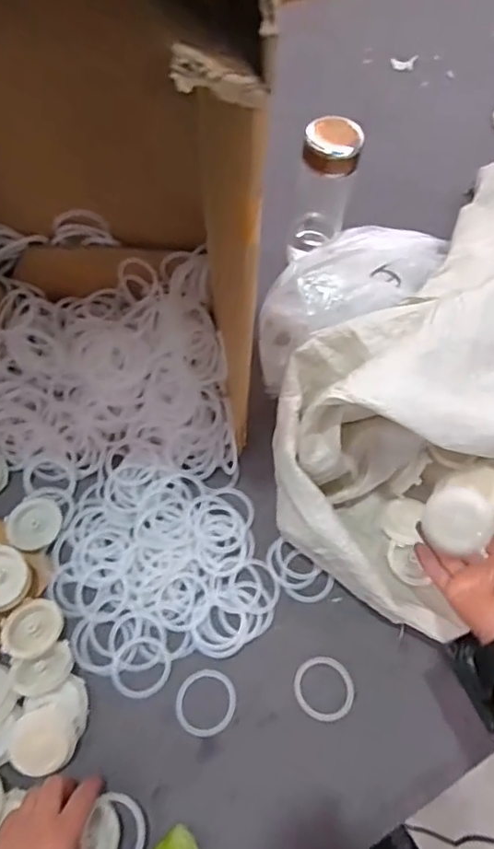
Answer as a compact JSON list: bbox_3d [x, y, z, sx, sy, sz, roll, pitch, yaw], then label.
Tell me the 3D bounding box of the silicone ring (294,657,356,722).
[{"bbox_3d":[0.077,0.261,0.533,0.057,0.004,0.059,1,64,-2],"label":"silicone ring"}]

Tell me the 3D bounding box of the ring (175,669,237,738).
[{"bbox_3d":[-0.040,0.273,0.526,0.056,0.005,0.060,1,64,-2],"label":"ring"}]

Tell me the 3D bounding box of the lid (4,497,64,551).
[{"bbox_3d":[-0.230,0.107,0.582,0.055,0.013,0.057,1,64,-2],"label":"lid"}]

